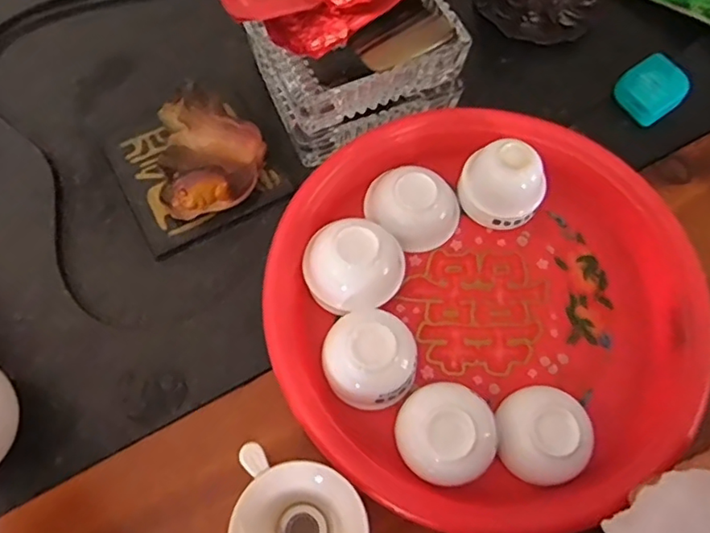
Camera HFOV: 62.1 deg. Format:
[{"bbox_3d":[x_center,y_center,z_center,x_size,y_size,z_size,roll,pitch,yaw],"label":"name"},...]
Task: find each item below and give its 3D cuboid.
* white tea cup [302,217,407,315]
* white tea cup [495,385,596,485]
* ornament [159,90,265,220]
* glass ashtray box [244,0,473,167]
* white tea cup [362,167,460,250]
[{"bbox_3d":[0.001,0.002,0.357,0.062,0.038,0.058,0,68,0],"label":"white tea cup"},{"bbox_3d":[0.106,0.091,0.326,0.048,0.027,0.050,1,69,-2],"label":"white tea cup"},{"bbox_3d":[-0.096,-0.073,0.384,0.075,0.048,0.068,-17,70,-7],"label":"ornament"},{"bbox_3d":[-0.005,-0.155,0.404,0.126,0.058,0.134,-26,71,-10],"label":"glass ashtray box"},{"bbox_3d":[0.040,-0.042,0.382,0.055,0.028,0.053,1,69,-2],"label":"white tea cup"}]

